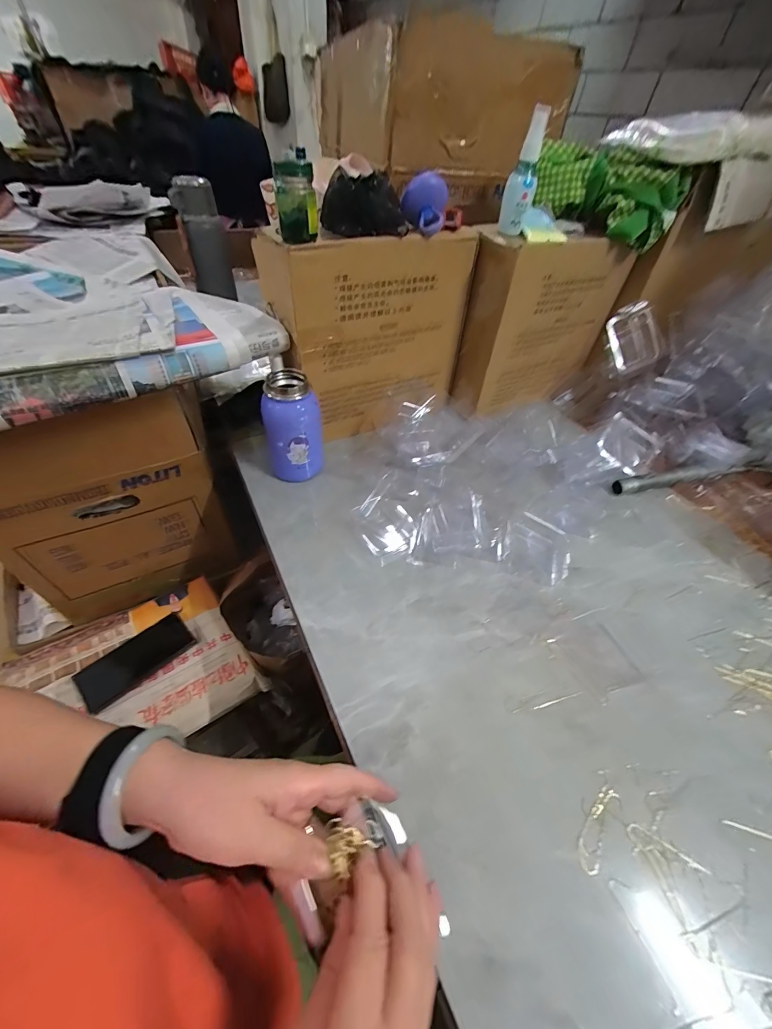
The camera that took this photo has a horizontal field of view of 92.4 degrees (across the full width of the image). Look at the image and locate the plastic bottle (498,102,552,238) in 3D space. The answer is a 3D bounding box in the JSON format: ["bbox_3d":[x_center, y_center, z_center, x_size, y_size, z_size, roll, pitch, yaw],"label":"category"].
[{"bbox_3d":[0.176,-0.434,0.474,0.037,0.117,0.033,14,48,7],"label":"plastic bottle"}]

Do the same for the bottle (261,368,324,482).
[{"bbox_3d":[-0.126,-0.113,0.500,0.070,0.137,0.063,-12,50,-16],"label":"bottle"}]

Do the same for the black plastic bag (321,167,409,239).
[{"bbox_3d":[-0.024,-0.366,0.439,0.104,0.051,0.064,-5,49,-10],"label":"black plastic bag"}]

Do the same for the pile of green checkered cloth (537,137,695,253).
[{"bbox_3d":[0.315,-0.468,0.541,0.209,0.088,0.071,27,51,18],"label":"pile of green checkered cloth"}]

